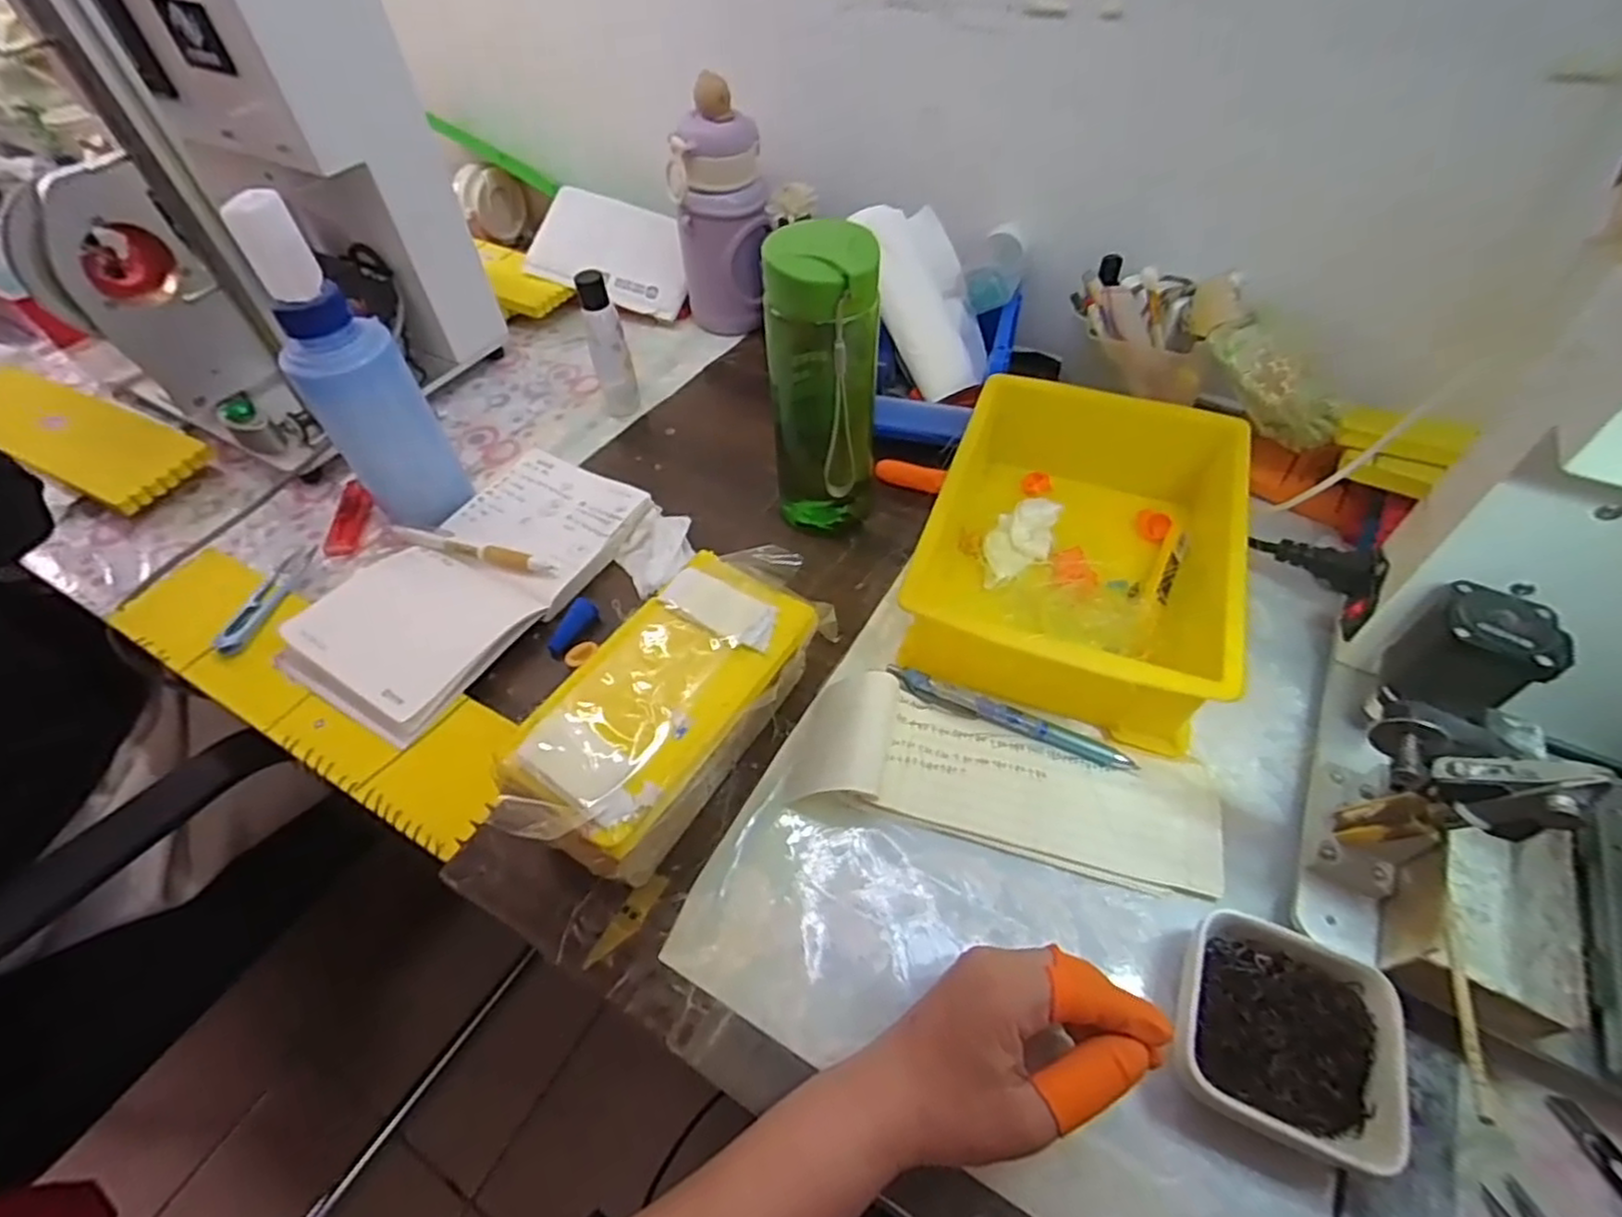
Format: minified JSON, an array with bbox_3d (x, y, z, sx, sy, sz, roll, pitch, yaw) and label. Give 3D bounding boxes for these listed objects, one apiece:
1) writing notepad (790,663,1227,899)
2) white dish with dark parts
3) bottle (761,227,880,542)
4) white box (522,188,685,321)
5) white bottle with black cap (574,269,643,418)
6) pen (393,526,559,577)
[{"bbox_3d":[0.110,0.082,0.396,0.215,0.024,0.092,10,52,11],"label":"writing notepad"},{"bbox_3d":[0.201,0.180,0.308,0.081,0.024,0.079,14,53,14],"label":"white dish with dark parts"},{"bbox_3d":[0.008,-0.131,0.469,0.069,0.204,0.054,3,52,5],"label":"bottle"},{"bbox_3d":[-0.202,-0.366,0.736,0.174,0.013,0.099,22,93,11],"label":"white box"},{"bbox_3d":[-0.172,-0.220,0.611,0.032,0.116,0.033,-15,51,-9],"label":"white bottle with black cap"},{"bbox_3d":[-0.242,-0.041,0.516,0.131,0.012,0.013,13,52,13],"label":"pen"}]

